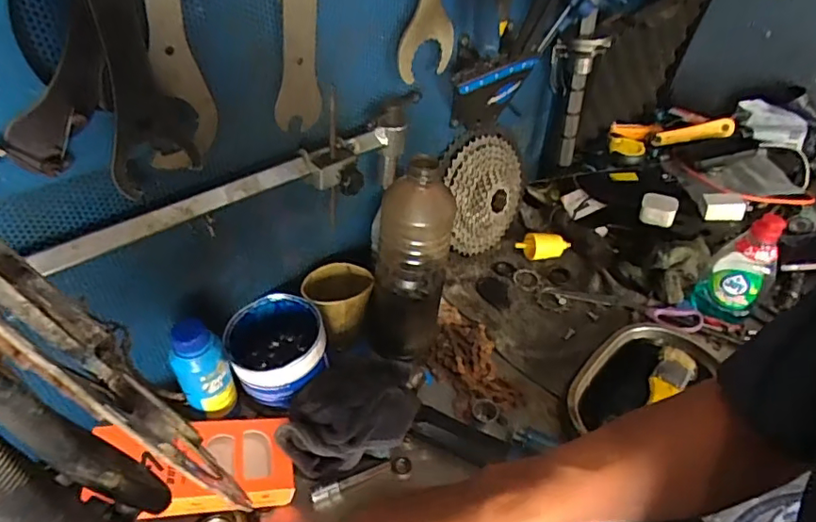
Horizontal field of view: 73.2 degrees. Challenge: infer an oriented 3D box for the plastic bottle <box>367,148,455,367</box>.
[{"bbox_3d":[-0.001,0.009,0.596,0.081,0.261,0.064,6,44,2],"label":"plastic bottle"}]

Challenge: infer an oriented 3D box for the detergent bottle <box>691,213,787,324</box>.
[{"bbox_3d":[0.426,0.012,0.700,0.071,0.155,0.048,32,51,27],"label":"detergent bottle"}]

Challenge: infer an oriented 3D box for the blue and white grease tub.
[{"bbox_3d":[-0.141,0.097,0.594,0.097,0.072,0.100,2,44,-2],"label":"blue and white grease tub"}]

